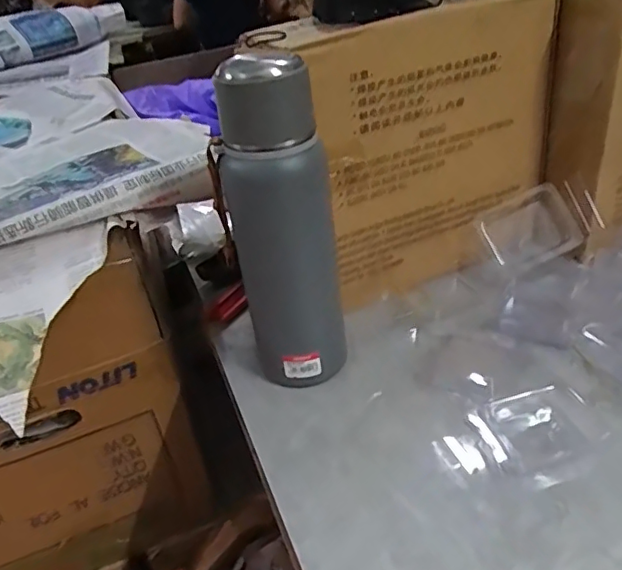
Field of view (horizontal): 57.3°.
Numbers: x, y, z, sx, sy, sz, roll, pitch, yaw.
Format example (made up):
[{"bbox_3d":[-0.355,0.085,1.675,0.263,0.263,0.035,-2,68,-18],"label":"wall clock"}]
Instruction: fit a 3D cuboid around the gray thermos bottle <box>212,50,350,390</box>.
[{"bbox_3d":[-0.022,-0.038,0.458,0.087,0.266,0.069,-6,34,2],"label":"gray thermos bottle"}]

